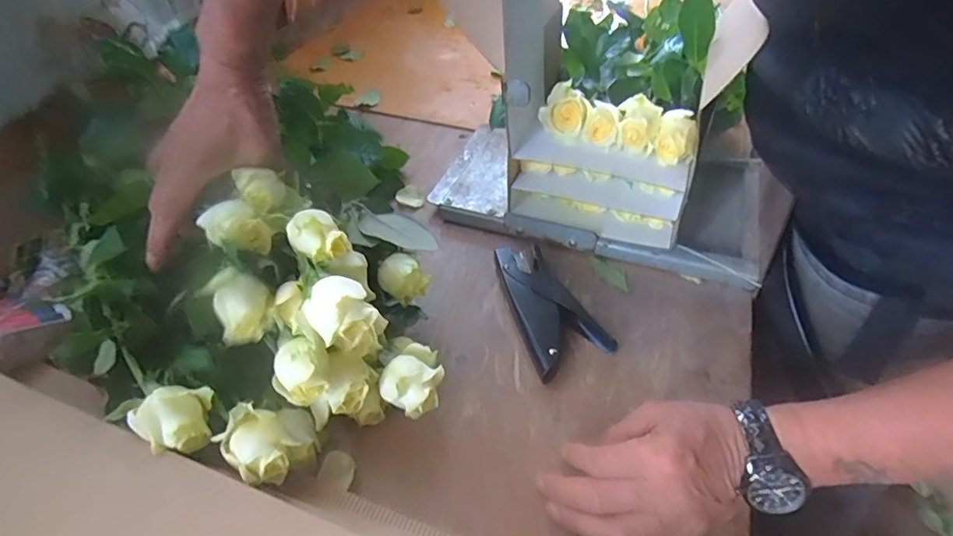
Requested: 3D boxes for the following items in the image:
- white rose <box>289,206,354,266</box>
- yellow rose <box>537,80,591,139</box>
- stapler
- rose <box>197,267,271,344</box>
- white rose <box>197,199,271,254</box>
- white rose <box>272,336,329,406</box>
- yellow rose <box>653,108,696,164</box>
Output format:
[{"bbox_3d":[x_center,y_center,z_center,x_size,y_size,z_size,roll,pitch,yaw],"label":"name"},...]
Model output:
[{"bbox_3d":[-0.119,-0.025,0.394,0.038,0.030,0.032,31,52,30],"label":"white rose"},{"bbox_3d":[0.091,-0.162,0.535,0.048,0.042,0.041,12,45,13],"label":"yellow rose"},{"bbox_3d":[0.071,0.036,0.508,0.082,0.023,0.158,-11,44,-11],"label":"stapler"},{"bbox_3d":[-0.166,0.025,0.364,0.034,0.039,0.046,0,43,2],"label":"rose"},{"bbox_3d":[-0.179,-0.028,0.390,0.041,0.035,0.034,28,51,28],"label":"white rose"},{"bbox_3d":[-0.123,0.071,0.365,0.038,0.036,0.033,-20,47,-19],"label":"white rose"},{"bbox_3d":[0.193,-0.126,0.505,0.039,0.042,0.038,17,46,18],"label":"yellow rose"}]

